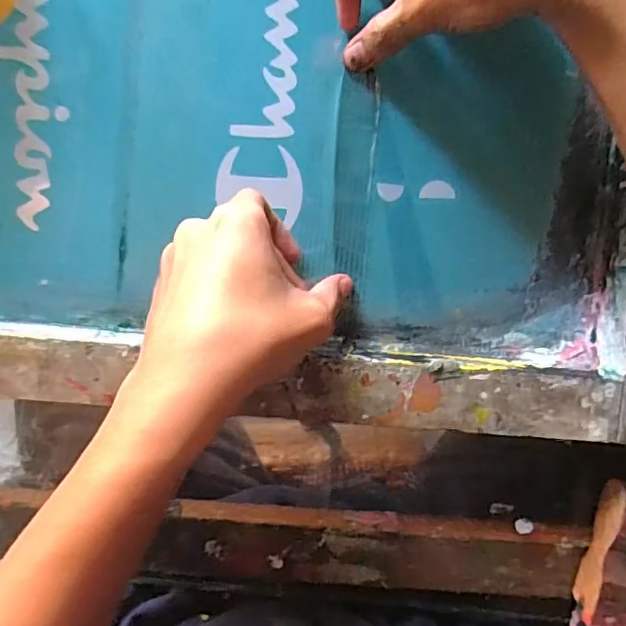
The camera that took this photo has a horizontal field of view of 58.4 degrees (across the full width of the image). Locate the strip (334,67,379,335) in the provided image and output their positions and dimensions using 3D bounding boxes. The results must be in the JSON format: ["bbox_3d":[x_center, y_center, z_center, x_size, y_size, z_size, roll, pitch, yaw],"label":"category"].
[{"bbox_3d":[0.024,-0.063,0.332,0.023,0.004,0.149,2,95,0],"label":"strip"}]

